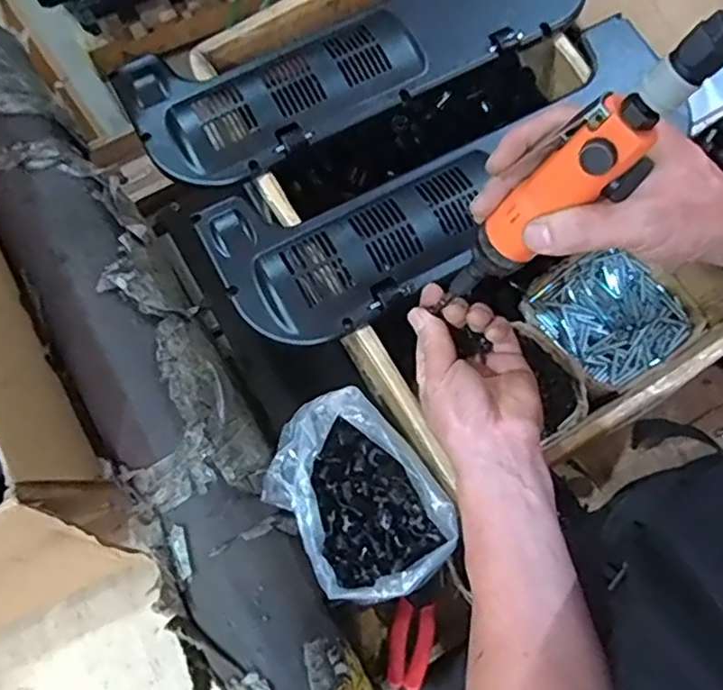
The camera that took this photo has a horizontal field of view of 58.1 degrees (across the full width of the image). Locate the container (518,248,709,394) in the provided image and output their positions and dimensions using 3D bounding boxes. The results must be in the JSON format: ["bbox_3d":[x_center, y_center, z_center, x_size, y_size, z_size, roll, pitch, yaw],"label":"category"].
[{"bbox_3d":[0.272,-0.038,0.717,0.146,0.069,0.152,-41,81,-9],"label":"container"}]

